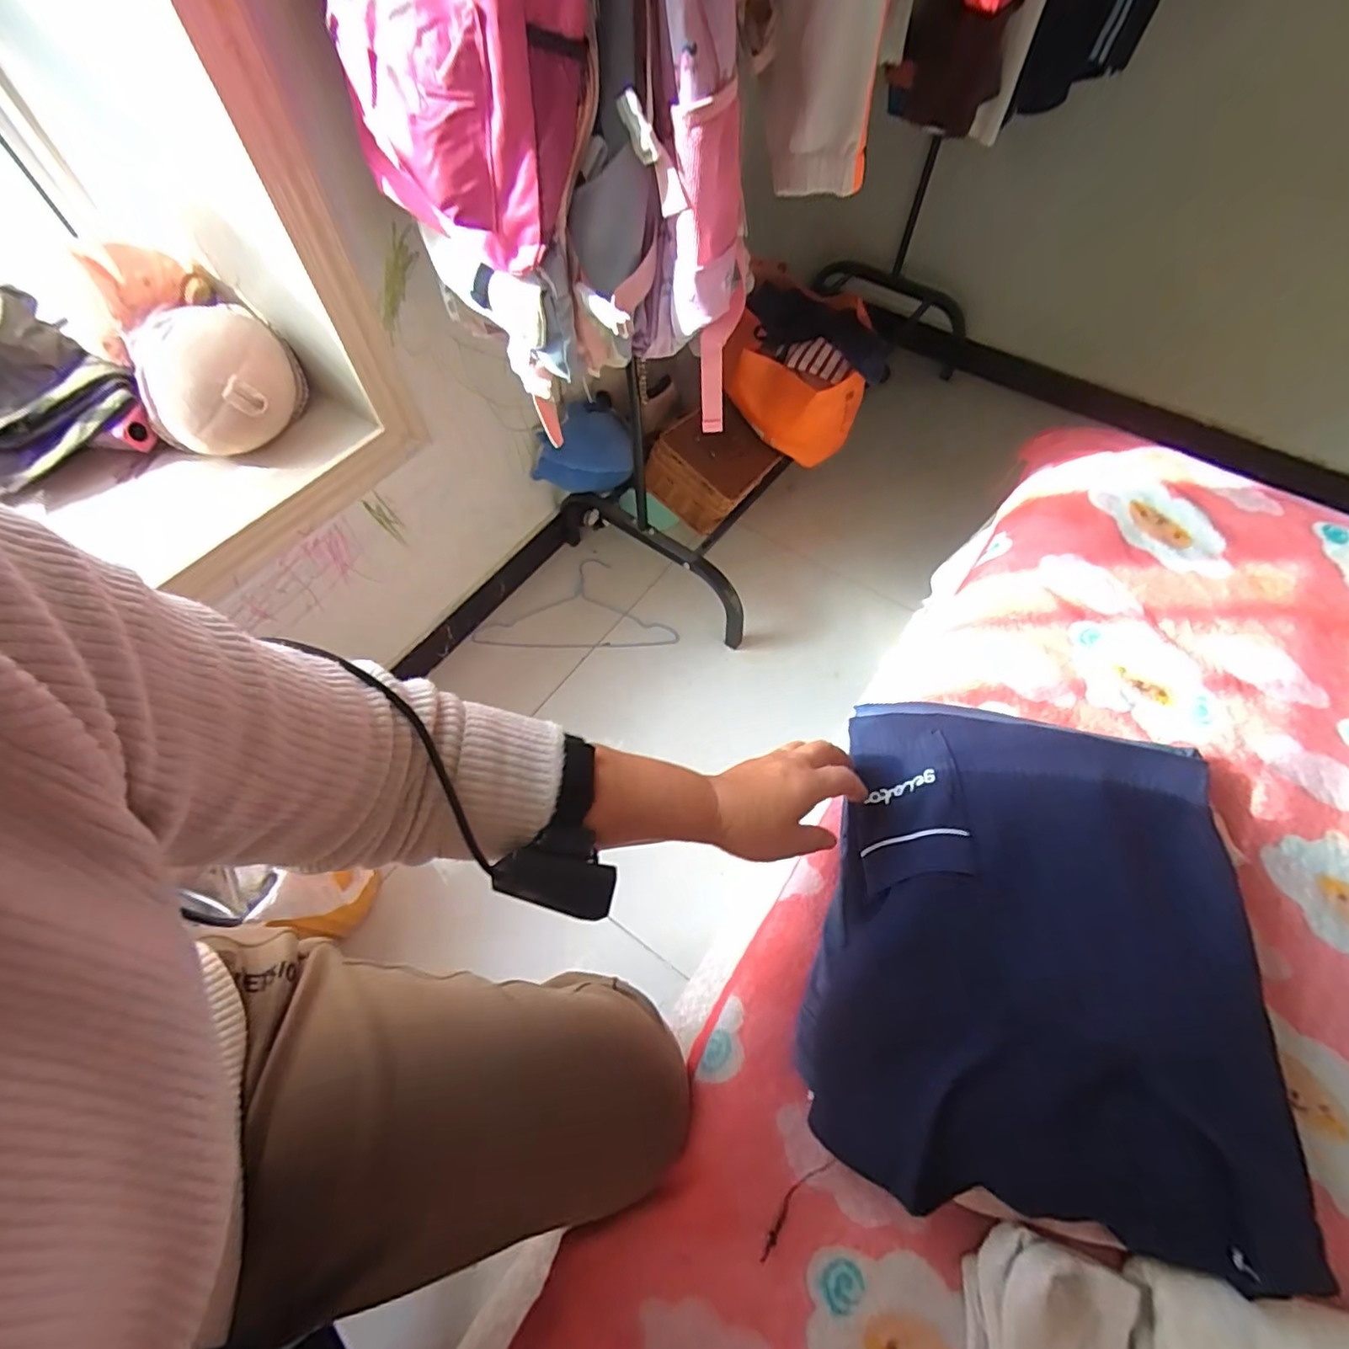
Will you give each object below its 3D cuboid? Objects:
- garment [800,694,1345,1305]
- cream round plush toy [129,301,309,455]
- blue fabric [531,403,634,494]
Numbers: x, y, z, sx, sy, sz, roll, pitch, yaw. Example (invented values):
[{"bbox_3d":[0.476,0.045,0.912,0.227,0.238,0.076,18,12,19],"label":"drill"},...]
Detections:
[{"bbox_3d":[0.270,0.191,0.448,0.289,0.071,0.342,12,62,7],"label":"garment"},{"bbox_3d":[-0.575,-0.361,0.748,0.167,0.102,0.158,0,61,1],"label":"cream round plush toy"},{"bbox_3d":[-0.160,-0.380,1.073,0.171,0.111,0.102,-28,65,-14],"label":"blue fabric"}]

